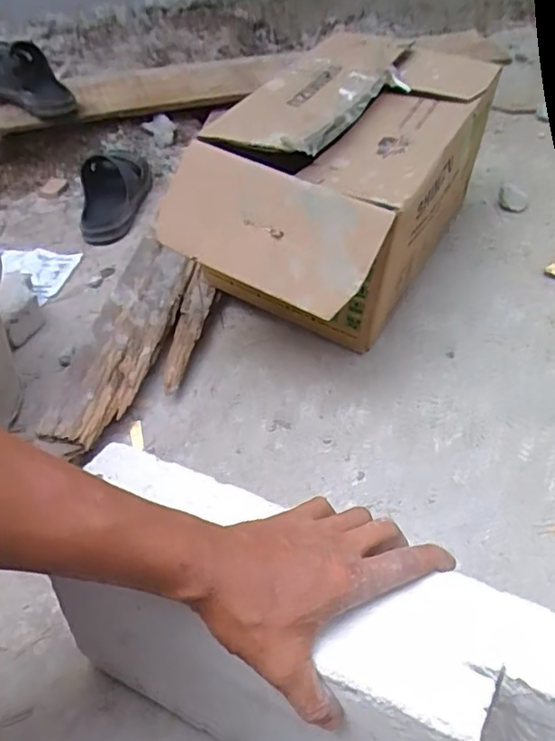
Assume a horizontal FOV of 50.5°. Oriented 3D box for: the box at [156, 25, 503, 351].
[{"bbox_3d":[0.093,-0.245,0.838,0.270,0.268,0.503,21,51,23],"label":"box"}]

